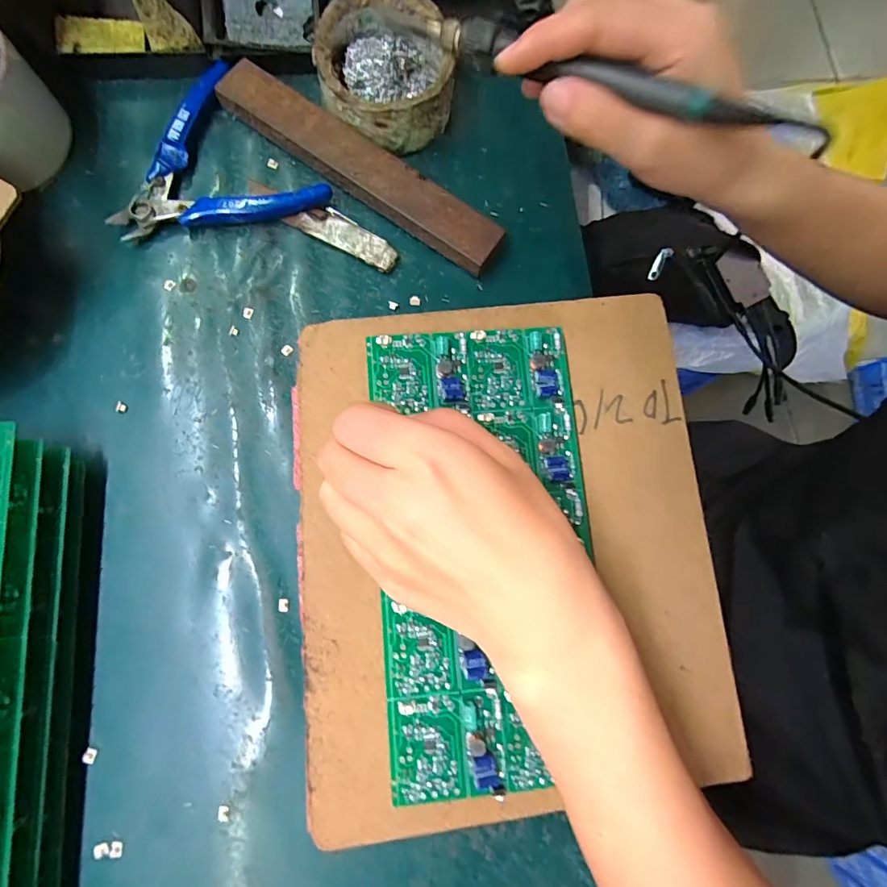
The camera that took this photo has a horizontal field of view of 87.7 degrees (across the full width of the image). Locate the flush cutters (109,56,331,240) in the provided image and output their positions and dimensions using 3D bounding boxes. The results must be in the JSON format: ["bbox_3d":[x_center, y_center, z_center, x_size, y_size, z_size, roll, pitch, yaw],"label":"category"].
[{"bbox_3d":[-0.148,-0.163,0.278,0.111,0.008,0.113,-37,83,-7],"label":"flush cutters"}]

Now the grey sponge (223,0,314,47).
[{"bbox_3d":[-0.111,-0.278,0.295,0.053,0.011,0.059,-8,80,-2],"label":"grey sponge"}]

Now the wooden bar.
[{"bbox_3d":[-0.051,-0.169,0.287,0.195,0.022,0.030,35,81,5],"label":"wooden bar"}]

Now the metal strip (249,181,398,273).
[{"bbox_3d":[-0.075,-0.137,0.286,0.103,0.005,0.021,27,81,4],"label":"metal strip"}]

